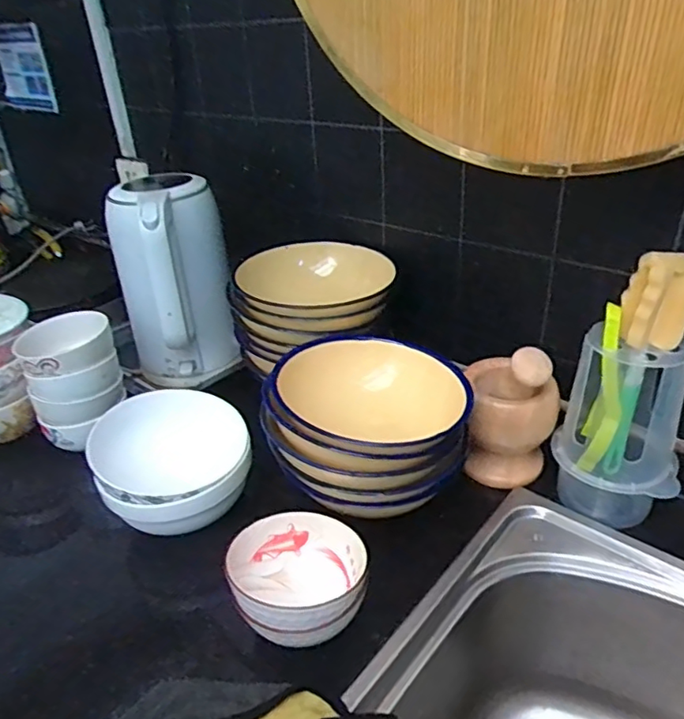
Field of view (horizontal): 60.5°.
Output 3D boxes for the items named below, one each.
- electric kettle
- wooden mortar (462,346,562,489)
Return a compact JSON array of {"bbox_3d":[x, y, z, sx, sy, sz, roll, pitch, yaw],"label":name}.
[{"bbox_3d":[-0.219,-0.093,0.777,0.143,0.255,0.157,-13,32,-15],"label":"electric kettle"},{"bbox_3d":[0.177,0.052,0.620,0.093,0.154,0.089,9,33,19],"label":"wooden mortar"}]

